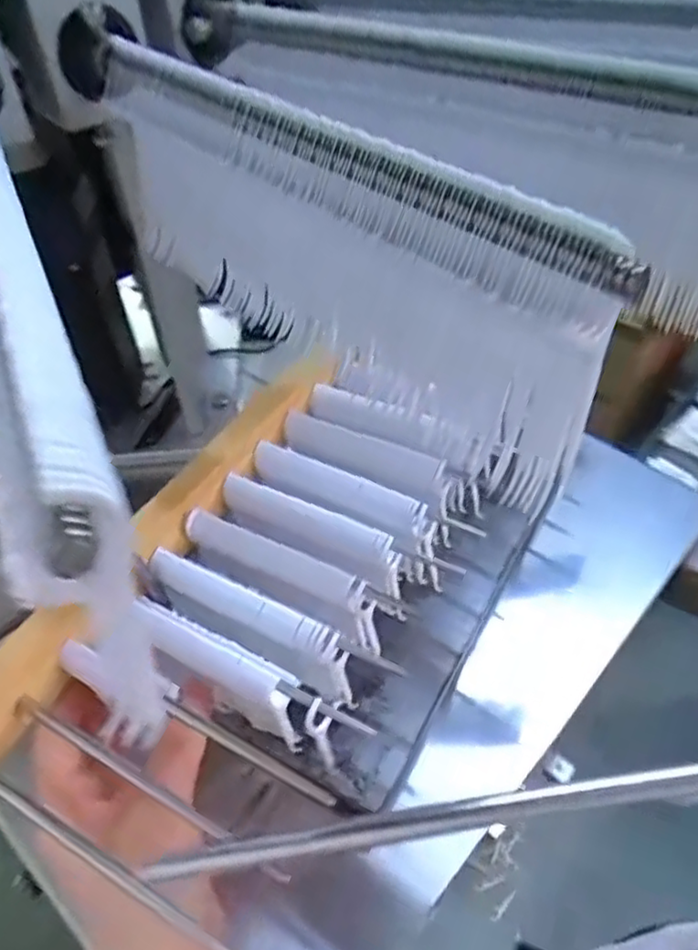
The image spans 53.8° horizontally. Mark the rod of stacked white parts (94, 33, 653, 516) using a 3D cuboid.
[{"bbox_3d":[-0.015,-0.070,0.207,0.012,0.073,0.204,-32,53,-26],"label":"rod of stacked white parts"}]

